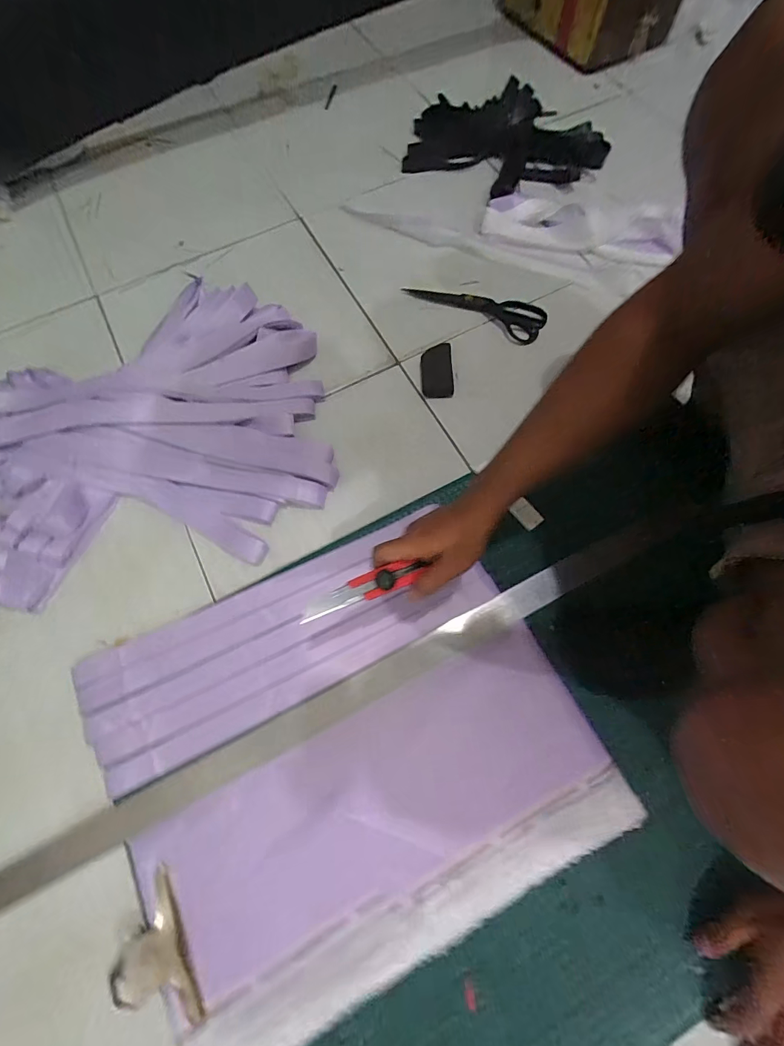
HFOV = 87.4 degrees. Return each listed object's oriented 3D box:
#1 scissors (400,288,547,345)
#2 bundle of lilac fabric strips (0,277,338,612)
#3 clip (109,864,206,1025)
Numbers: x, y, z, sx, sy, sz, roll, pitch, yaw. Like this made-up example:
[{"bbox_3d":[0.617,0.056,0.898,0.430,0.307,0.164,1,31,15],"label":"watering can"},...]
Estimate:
[{"bbox_3d":[0.139,-0.367,0.689,0.234,0.009,0.076,23,72,8],"label":"scissors"},{"bbox_3d":[-0.371,-0.145,0.585,0.536,0.067,0.449,-11,70,-4],"label":"bundle of lilac fabric strips"},{"bbox_3d":[-0.234,0.424,0.396,0.055,0.033,0.127,-28,73,-10],"label":"clip"}]

